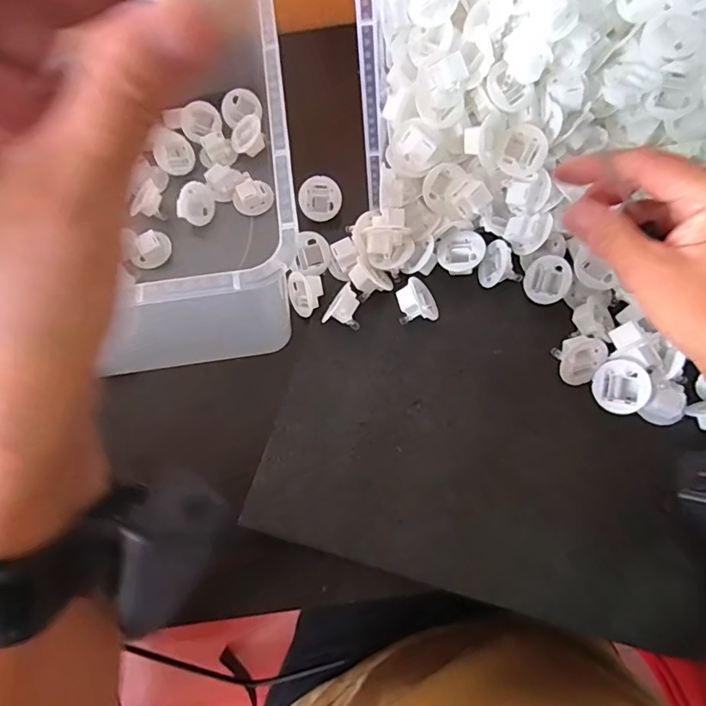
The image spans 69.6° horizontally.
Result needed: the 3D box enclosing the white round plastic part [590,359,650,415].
[{"bbox_3d":[0.169,0.022,0.323,0.028,0.010,0.033,-12,79,39],"label":"white round plastic part"}]

